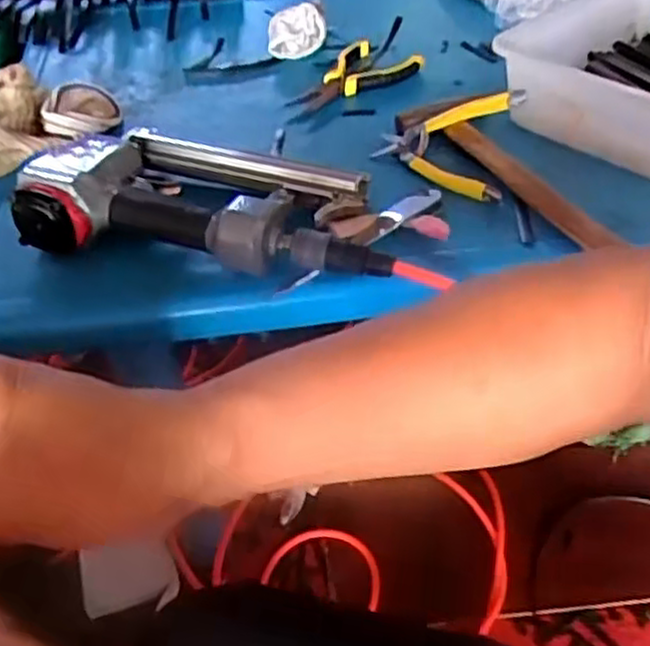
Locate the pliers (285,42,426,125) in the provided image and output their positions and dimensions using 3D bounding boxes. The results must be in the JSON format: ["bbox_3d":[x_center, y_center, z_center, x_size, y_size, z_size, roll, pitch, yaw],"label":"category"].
[{"bbox_3d":[0.027,-0.242,0.747,0.088,0.015,0.161,27,52,28],"label":"pliers"}]

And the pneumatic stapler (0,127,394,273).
[{"bbox_3d":[-0.079,-0.104,0.580,0.278,0.060,0.150,7,45,12],"label":"pneumatic stapler"}]

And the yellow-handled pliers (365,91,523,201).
[{"bbox_3d":[0.104,-0.163,0.646,0.117,0.034,0.125,12,46,16],"label":"yellow-handled pliers"}]

